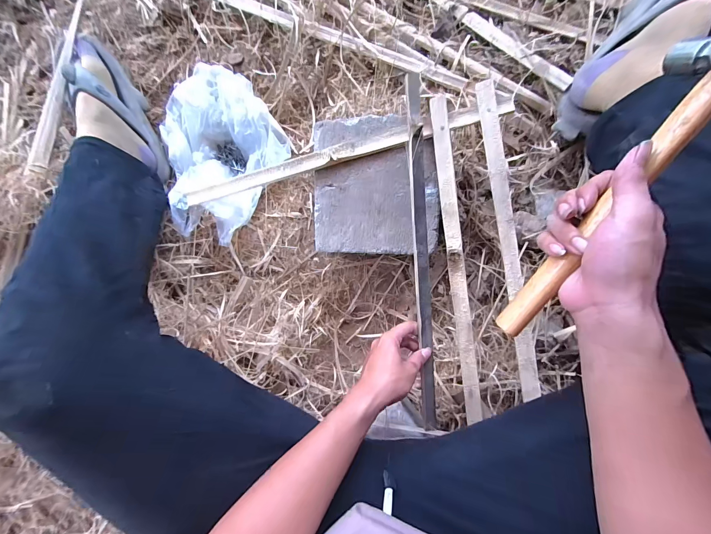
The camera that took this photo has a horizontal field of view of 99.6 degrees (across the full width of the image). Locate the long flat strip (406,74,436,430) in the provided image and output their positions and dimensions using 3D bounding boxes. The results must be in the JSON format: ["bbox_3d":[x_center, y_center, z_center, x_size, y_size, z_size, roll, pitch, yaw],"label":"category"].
[{"bbox_3d":[0.096,-0.013,0.431,0.019,0.012,0.496,-3,94,7],"label":"long flat strip"}]

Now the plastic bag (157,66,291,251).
[{"bbox_3d":[-0.267,-0.207,0.543,0.240,0.072,0.260,35,97,3],"label":"plastic bag"}]

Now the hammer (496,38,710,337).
[{"bbox_3d":[0.207,-0.050,0.250,0.047,0.059,0.265,31,110,4],"label":"hammer"}]

